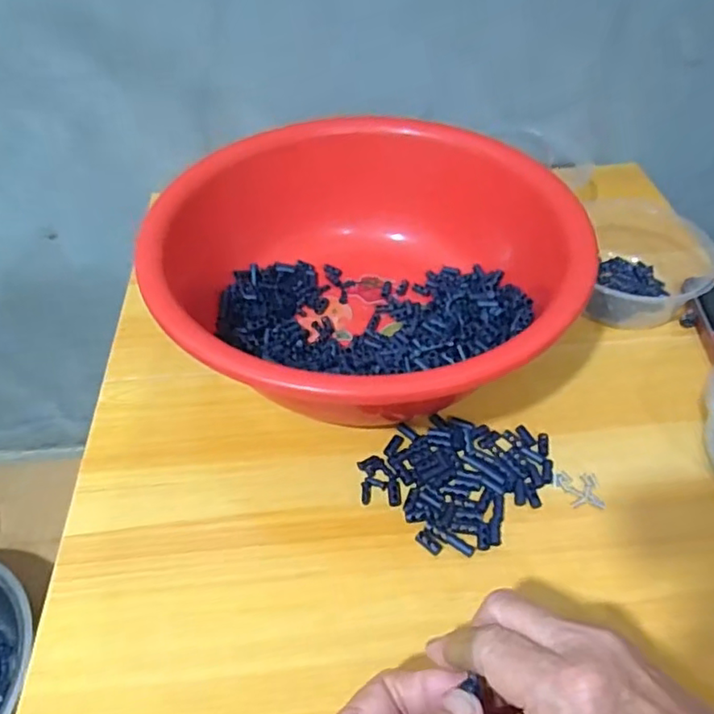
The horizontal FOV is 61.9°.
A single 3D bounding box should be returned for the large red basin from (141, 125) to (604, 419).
[{"bbox_3d":[0.008,-0.060,0.498,0.320,0.122,0.284,-25,52,-20],"label":"large red basin"}]

